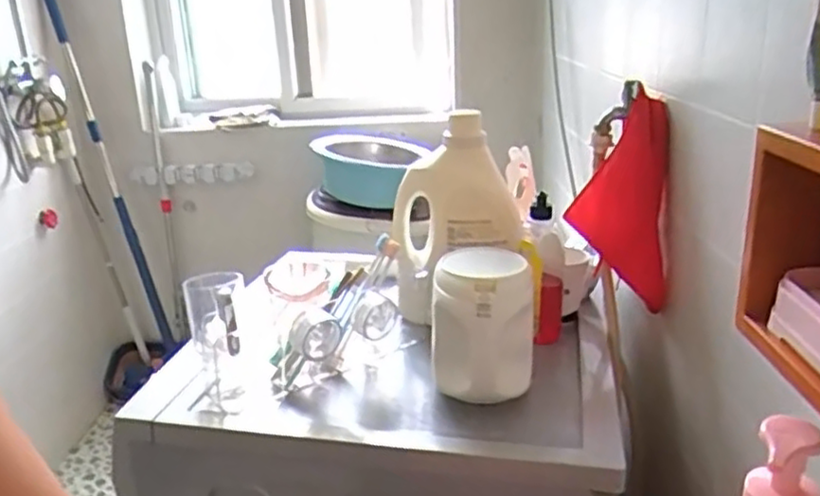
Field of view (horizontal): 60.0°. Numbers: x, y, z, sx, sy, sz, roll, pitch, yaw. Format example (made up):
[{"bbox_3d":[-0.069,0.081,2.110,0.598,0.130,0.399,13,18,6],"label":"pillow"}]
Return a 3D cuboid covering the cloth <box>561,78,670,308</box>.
[{"bbox_3d":[0.297,-0.063,1.001,0.133,0.275,0.104,4,20,18],"label":"cloth"}]

